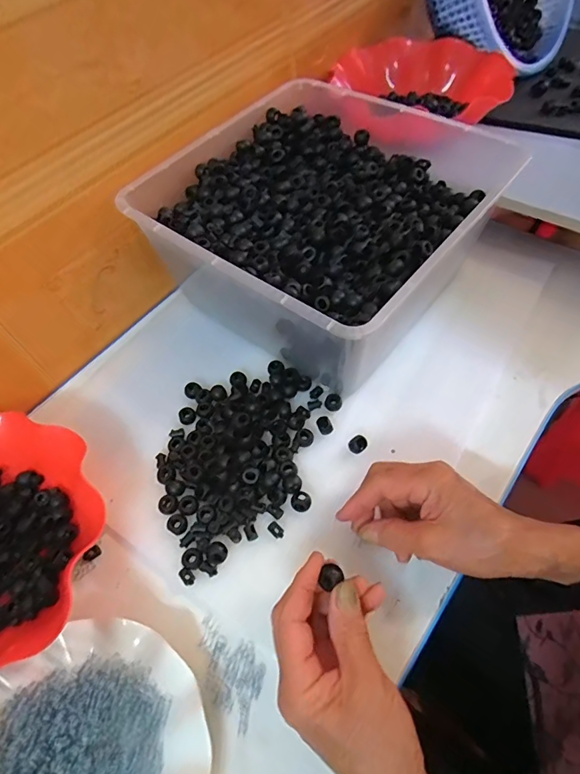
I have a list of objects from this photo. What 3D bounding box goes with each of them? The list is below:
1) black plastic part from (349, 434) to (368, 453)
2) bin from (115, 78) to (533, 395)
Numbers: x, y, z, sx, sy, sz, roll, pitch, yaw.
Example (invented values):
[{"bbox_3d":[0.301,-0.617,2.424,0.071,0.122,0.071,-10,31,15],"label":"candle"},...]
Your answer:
[{"bbox_3d":[0.063,0.054,0.416,0.015,0.012,0.015,-1,59,1],"label":"black plastic part"},{"bbox_3d":[0.040,-0.186,0.490,0.300,0.136,0.339,33,65,20],"label":"bin"}]

